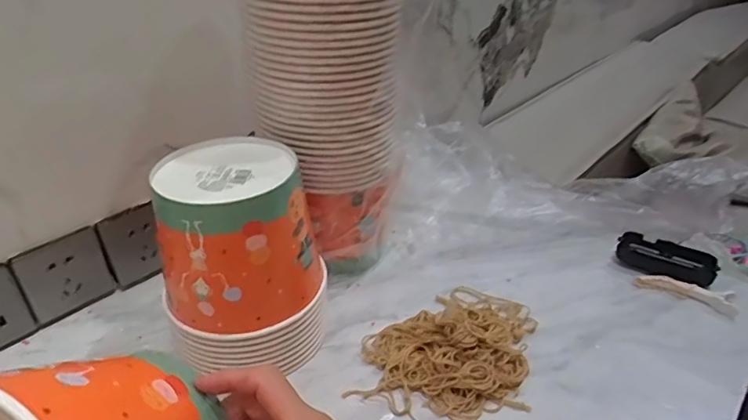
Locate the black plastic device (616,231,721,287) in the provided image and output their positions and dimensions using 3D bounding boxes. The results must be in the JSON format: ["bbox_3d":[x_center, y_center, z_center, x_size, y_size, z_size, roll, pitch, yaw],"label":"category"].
[{"bbox_3d":[0.370,0.064,0.661,0.110,0.032,0.054,24,40,32],"label":"black plastic device"}]

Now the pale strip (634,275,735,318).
[{"bbox_3d":[0.365,0.095,0.610,0.104,0.016,0.028,19,38,27],"label":"pale strip"}]

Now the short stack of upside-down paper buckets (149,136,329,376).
[{"bbox_3d":[-0.124,0.053,0.514,0.144,0.197,0.140,-5,33,-7],"label":"short stack of upside-down paper buckets"}]

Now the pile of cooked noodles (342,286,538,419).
[{"bbox_3d":[0.079,0.126,0.534,0.158,0.046,0.185,10,34,15],"label":"pile of cooked noodles"}]

